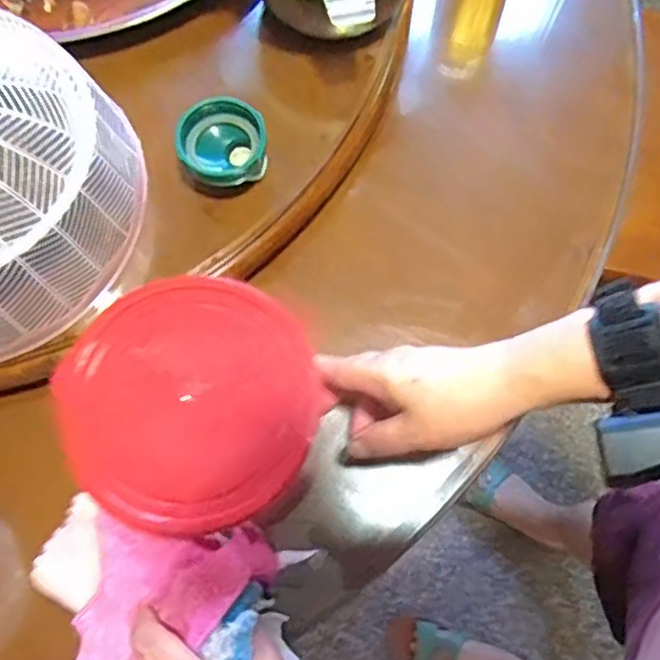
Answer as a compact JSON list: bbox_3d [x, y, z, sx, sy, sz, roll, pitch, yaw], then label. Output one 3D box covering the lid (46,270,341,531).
[{"bbox_3d":[-0.084,0.042,0.406,0.148,0.020,0.147,0,73,0],"label":"lid"}]

